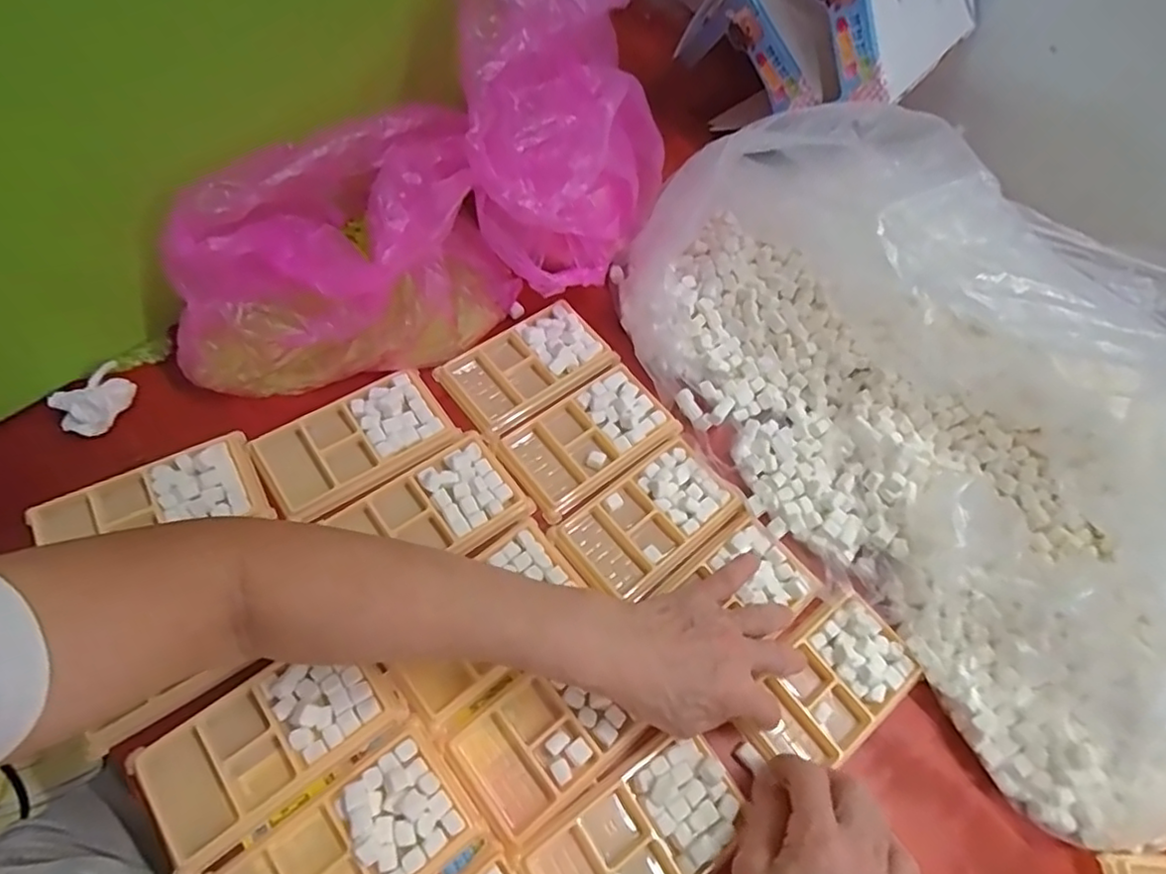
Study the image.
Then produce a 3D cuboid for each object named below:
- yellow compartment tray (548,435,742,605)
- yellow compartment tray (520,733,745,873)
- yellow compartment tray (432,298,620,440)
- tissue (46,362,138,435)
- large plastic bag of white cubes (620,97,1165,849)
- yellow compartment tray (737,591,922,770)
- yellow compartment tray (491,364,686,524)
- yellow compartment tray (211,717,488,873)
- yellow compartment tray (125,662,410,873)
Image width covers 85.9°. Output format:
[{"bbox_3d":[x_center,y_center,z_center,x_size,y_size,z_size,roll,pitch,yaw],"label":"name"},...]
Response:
[{"bbox_3d":[0.050,0.062,0.472,0.132,0.012,0.078,-35,70,-23],"label":"yellow compartment tray"},{"bbox_3d":[0.036,0.241,0.371,0.126,0.021,0.073,-28,68,-20],"label":"yellow compartment tray"},{"bbox_3d":[-0.045,-0.057,0.531,0.135,0.023,0.080,-32,69,-22],"label":"yellow compartment tray"},{"bbox_3d":[-0.355,-0.023,0.460,0.052,0.031,0.032,-39,72,-24],"label":"tissue"},{"bbox_3d":[0.295,-0.026,0.445,0.304,0.170,0.564,-28,69,-21],"label":"large plastic bag of white cubes"},{"bbox_3d":[0.169,0.174,0.426,0.128,0.016,0.069,-37,71,-19],"label":"yellow compartment tray"},{"bbox_3d":[0.005,0.000,0.502,0.137,0.012,0.082,-33,70,-22],"label":"yellow compartment tray"},{"bbox_3d":[-0.132,0.236,0.349,0.137,0.015,0.078,-33,70,-22],"label":"yellow compartment tray"},{"bbox_3d":[-0.185,0.180,0.375,0.136,0.012,0.077,-32,69,-22],"label":"yellow compartment tray"}]

